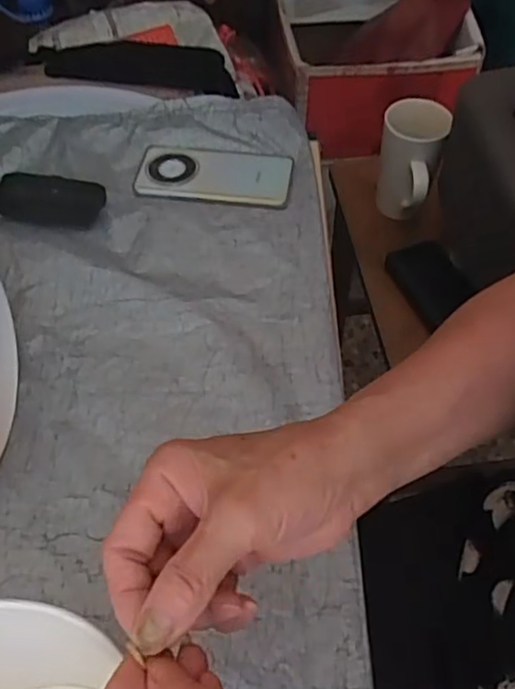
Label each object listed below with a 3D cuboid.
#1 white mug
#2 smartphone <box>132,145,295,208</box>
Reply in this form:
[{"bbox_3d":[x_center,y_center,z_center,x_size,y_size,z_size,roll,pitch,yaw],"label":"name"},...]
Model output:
[{"bbox_3d":[0.196,-0.231,0.825,0.081,0.140,0.092,14,56,10],"label":"white mug"},{"bbox_3d":[-0.046,-0.182,0.666,0.161,0.012,0.081,5,55,4],"label":"smartphone"}]

